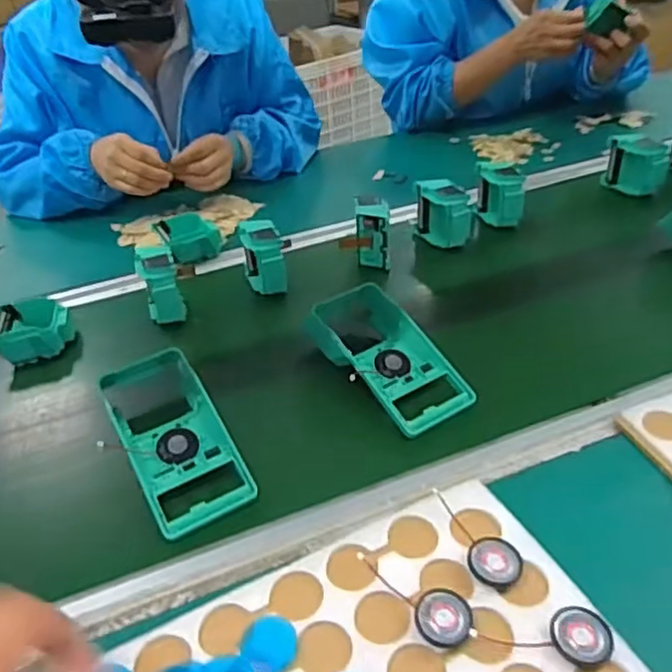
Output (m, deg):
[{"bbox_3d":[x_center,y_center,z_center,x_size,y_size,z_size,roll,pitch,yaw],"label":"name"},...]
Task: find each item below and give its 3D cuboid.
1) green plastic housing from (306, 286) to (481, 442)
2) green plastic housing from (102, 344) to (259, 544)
[{"bbox_3d":[0.046,0.013,0.612,0.093,0.048,0.188,-26,42,-25],"label":"green plastic housing"},{"bbox_3d":[-0.143,0.085,0.545,0.084,0.048,0.185,-23,41,-23],"label":"green plastic housing"}]

